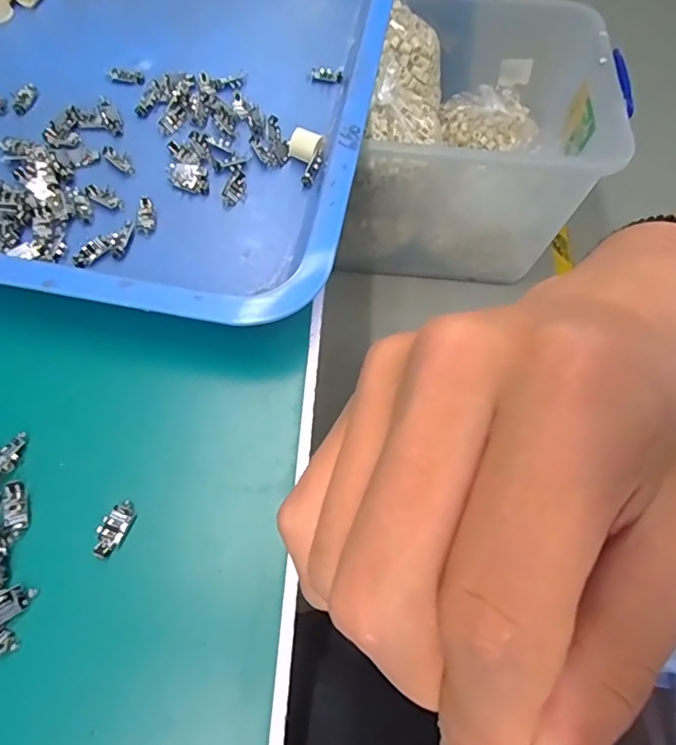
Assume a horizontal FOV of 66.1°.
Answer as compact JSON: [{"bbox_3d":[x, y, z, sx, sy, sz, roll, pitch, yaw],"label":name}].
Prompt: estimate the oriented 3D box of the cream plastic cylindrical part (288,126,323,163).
[{"bbox_3d":[-0.023,-0.154,0.352,0.021,0.013,0.018,21,65,8],"label":"cream plastic cylindrical part"}]

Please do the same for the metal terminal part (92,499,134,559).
[{"bbox_3d":[-0.107,0.074,0.248,0.012,0.004,0.026,17,65,6],"label":"metal terminal part"}]

